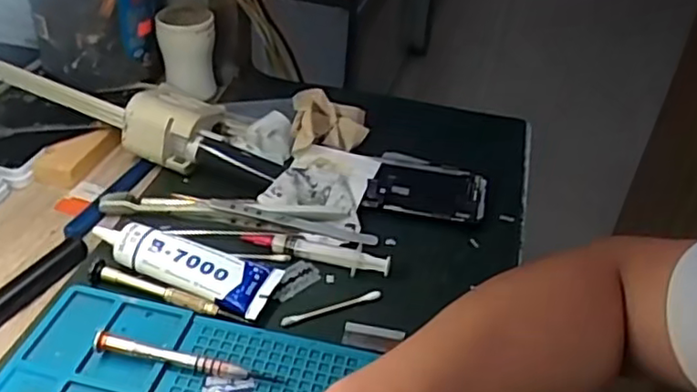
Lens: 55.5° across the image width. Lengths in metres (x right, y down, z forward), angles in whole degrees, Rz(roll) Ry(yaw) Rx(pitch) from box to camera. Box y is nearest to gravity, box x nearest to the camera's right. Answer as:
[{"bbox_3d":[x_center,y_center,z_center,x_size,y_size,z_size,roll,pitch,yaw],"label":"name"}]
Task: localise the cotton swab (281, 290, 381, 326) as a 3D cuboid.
[{"bbox_3d":[-0.011,0.075,0.447,0.071,0.004,0.006,-13,40,-21],"label":"cotton swab"}]

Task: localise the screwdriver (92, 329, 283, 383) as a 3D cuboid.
[{"bbox_3d":[-0.098,0.097,0.400,0.112,0.014,0.012,9,37,6],"label":"screwdriver"}]

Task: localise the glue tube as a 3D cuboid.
[{"bbox_3d":[-0.113,0.042,0.458,0.129,0.028,0.042,16,38,16],"label":"glue tube"}]

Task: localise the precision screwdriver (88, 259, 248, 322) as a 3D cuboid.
[{"bbox_3d":[-0.122,0.064,0.441,0.112,0.013,0.011,14,38,14],"label":"precision screwdriver"}]

